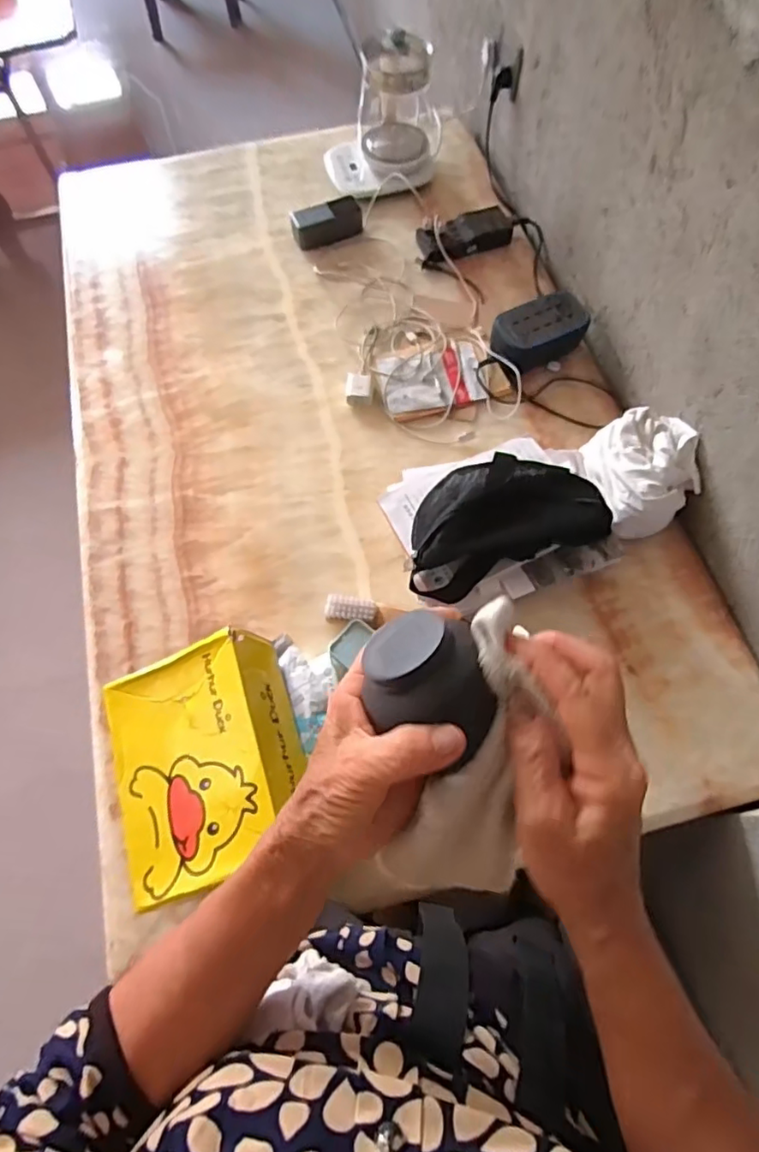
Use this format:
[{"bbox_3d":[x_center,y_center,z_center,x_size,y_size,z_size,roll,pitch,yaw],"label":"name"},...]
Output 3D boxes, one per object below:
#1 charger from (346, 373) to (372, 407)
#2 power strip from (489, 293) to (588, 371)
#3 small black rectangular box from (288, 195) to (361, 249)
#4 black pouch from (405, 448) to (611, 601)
[{"bbox_3d":[-0.034,-0.305,0.961,0.042,0.029,0.047,1,67,2],"label":"charger"},{"bbox_3d":[0.263,-0.402,0.968,0.152,0.061,0.085,-24,69,-9],"label":"power strip"},{"bbox_3d":[-0.096,-0.663,1.099,0.132,0.042,0.063,-22,69,-8],"label":"small black rectangular box"},{"bbox_3d":[0.154,-0.088,0.800,0.273,0.062,0.182,-20,68,-7],"label":"black pouch"}]

